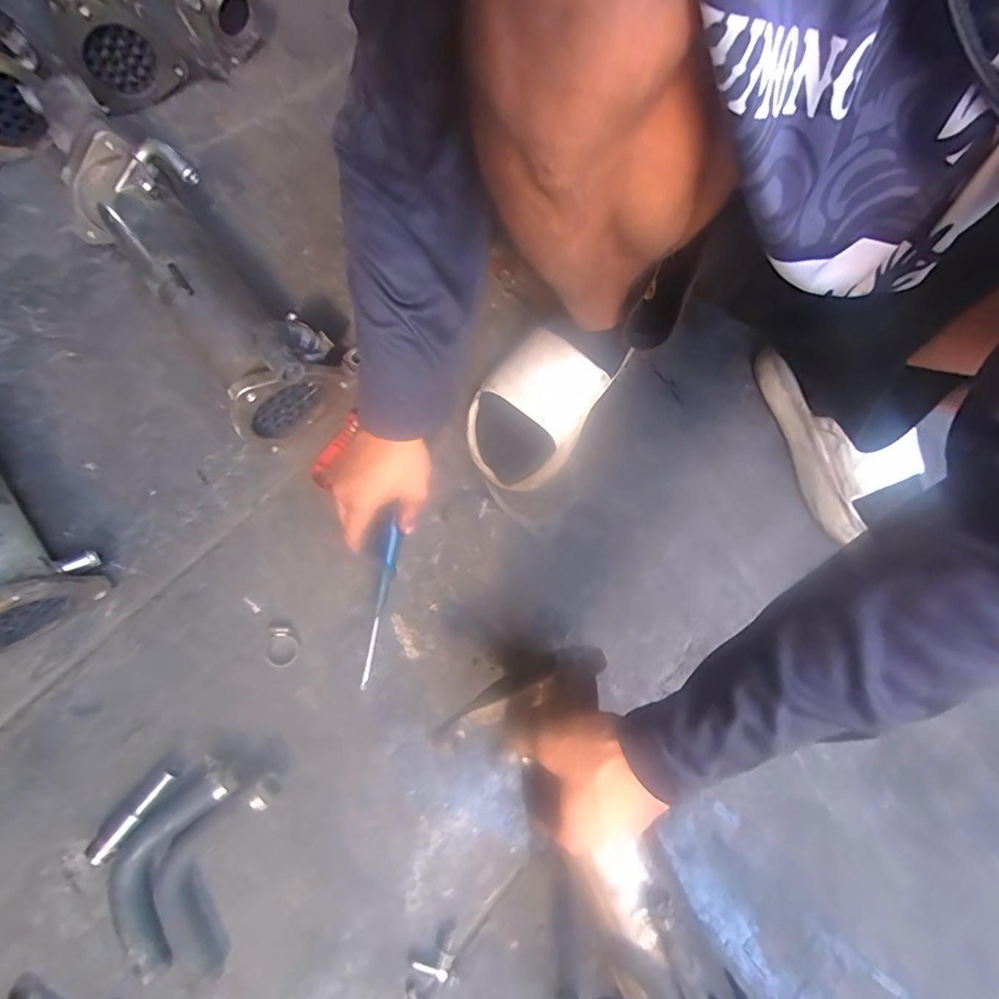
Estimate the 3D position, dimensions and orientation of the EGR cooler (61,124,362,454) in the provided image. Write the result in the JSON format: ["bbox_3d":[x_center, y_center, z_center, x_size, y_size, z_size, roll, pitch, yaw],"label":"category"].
[{"bbox_3d":[-0.303,-0.224,0.508,0.121,0.134,0.337,-39,86,-13],"label":"EGR cooler"}]

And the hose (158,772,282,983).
[{"bbox_3d":[-0.239,0.302,0.420,0.065,0.032,0.138,11,69,5],"label":"hose"}]

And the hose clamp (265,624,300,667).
[{"bbox_3d":[-0.210,0.140,0.486,0.030,0.006,0.040,-1,69,0],"label":"hose clamp"}]

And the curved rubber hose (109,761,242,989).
[{"bbox_3d":[-0.276,0.295,0.417,0.063,0.022,0.148,13,70,5],"label":"curved rubber hose"}]

